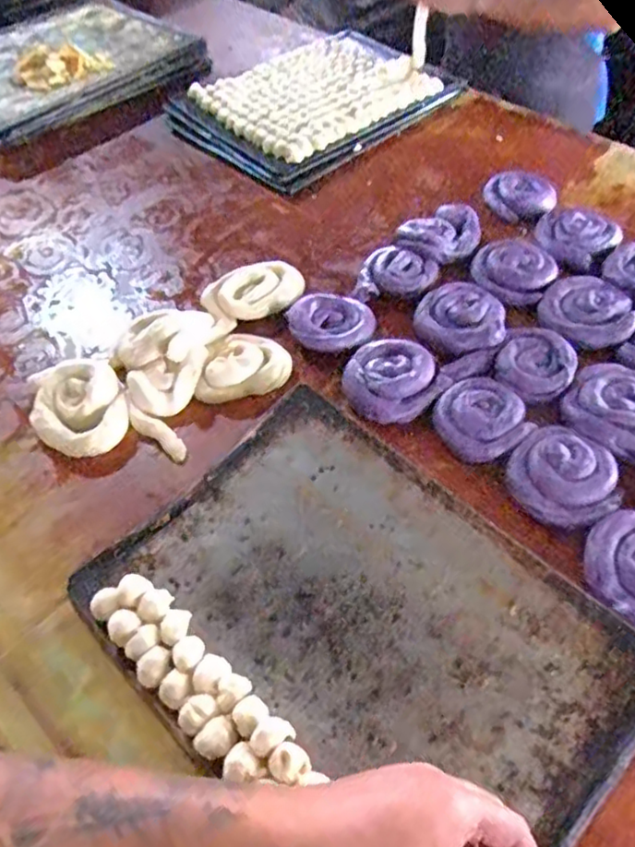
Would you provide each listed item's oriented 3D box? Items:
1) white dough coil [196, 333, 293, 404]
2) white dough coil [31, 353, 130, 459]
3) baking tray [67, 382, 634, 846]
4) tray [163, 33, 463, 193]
[{"bbox_3d":[-0.092,-0.071,0.751,0.114,0.026,0.086,-18,54,-12],"label":"white dough coil"},{"bbox_3d":[-0.276,-0.023,0.725,0.101,0.039,0.136,-21,55,-14],"label":"white dough coil"},{"bbox_3d":[0.030,0.184,0.561,0.327,0.035,0.442,-39,61,-25],"label":"baking tray"},{"bbox_3d":[-0.006,-0.588,1.145,0.467,0.040,0.351,-36,60,-23],"label":"tray"}]

